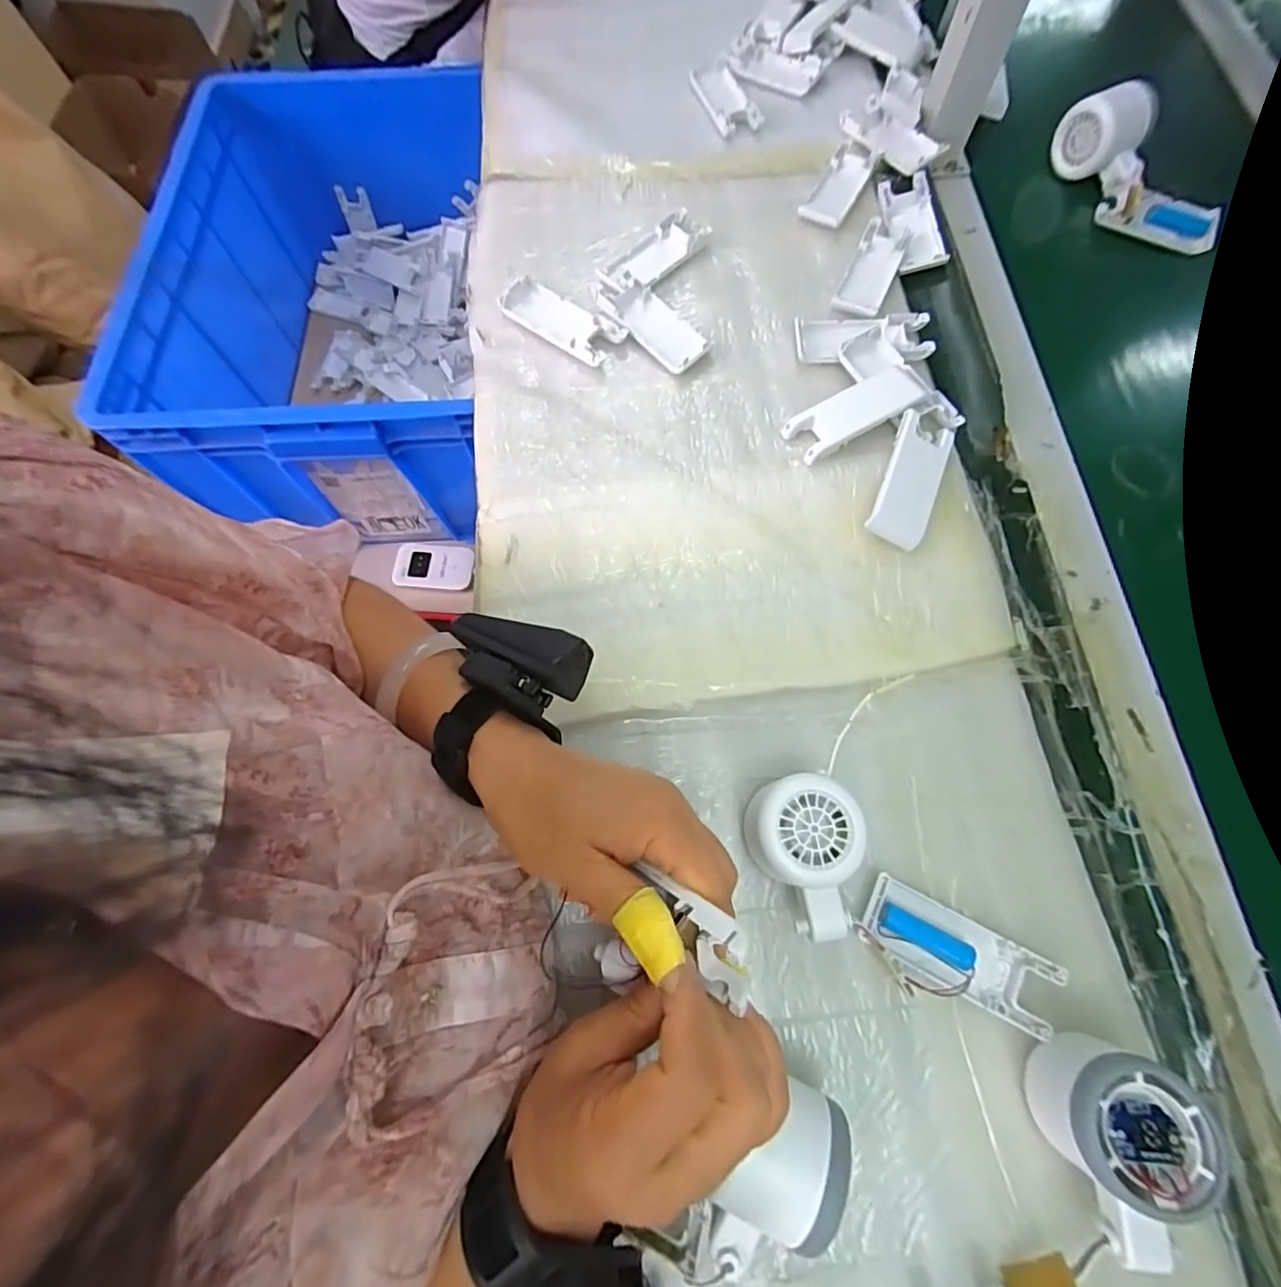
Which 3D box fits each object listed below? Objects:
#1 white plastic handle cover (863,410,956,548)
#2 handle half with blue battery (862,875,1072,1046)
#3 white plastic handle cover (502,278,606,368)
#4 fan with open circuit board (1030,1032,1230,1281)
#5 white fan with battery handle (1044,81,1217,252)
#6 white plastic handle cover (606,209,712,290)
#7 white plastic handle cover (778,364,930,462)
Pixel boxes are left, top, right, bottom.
[{"bbox_3d":[0.192,-0.116,0.405,0.040,0.020,0.102,23,73,8],"label":"white plastic handle cover"},{"bbox_3d":[0.173,0.174,0.313,0.103,0.019,0.046,26,74,9],"label":"handle half with blue battery"},{"bbox_3d":[-0.067,-0.265,0.467,0.101,0.011,0.039,33,75,11],"label":"white plastic handle cover"},{"bbox_3d":[0.221,0.234,0.271,0.061,0.053,0.081,27,74,9],"label":"fan with open circuit board"},{"bbox_3d":[0.447,-0.422,0.505,0.085,0.054,0.150,-15,72,-4],"label":"white fan with battery handle"},{"bbox_3d":[0.013,-0.338,0.494,0.039,0.012,0.104,39,76,13],"label":"white plastic handle cover"},{"bbox_3d":[0.160,-0.172,0.425,0.103,0.016,0.040,-27,73,-8],"label":"white plastic handle cover"}]

